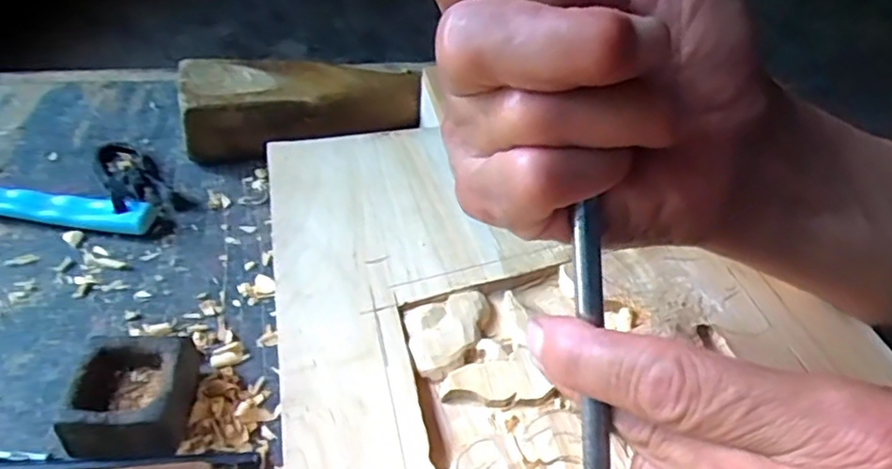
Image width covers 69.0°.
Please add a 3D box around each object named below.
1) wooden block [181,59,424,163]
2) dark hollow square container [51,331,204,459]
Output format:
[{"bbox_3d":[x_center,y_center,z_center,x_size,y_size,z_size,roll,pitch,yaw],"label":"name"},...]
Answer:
[{"bbox_3d":[-0.097,-0.089,0.452,0.156,0.048,0.057,-7,44,-11],"label":"wooden block"},{"bbox_3d":[-0.134,0.071,0.285,0.047,0.029,0.048,-2,43,-6],"label":"dark hollow square container"}]

